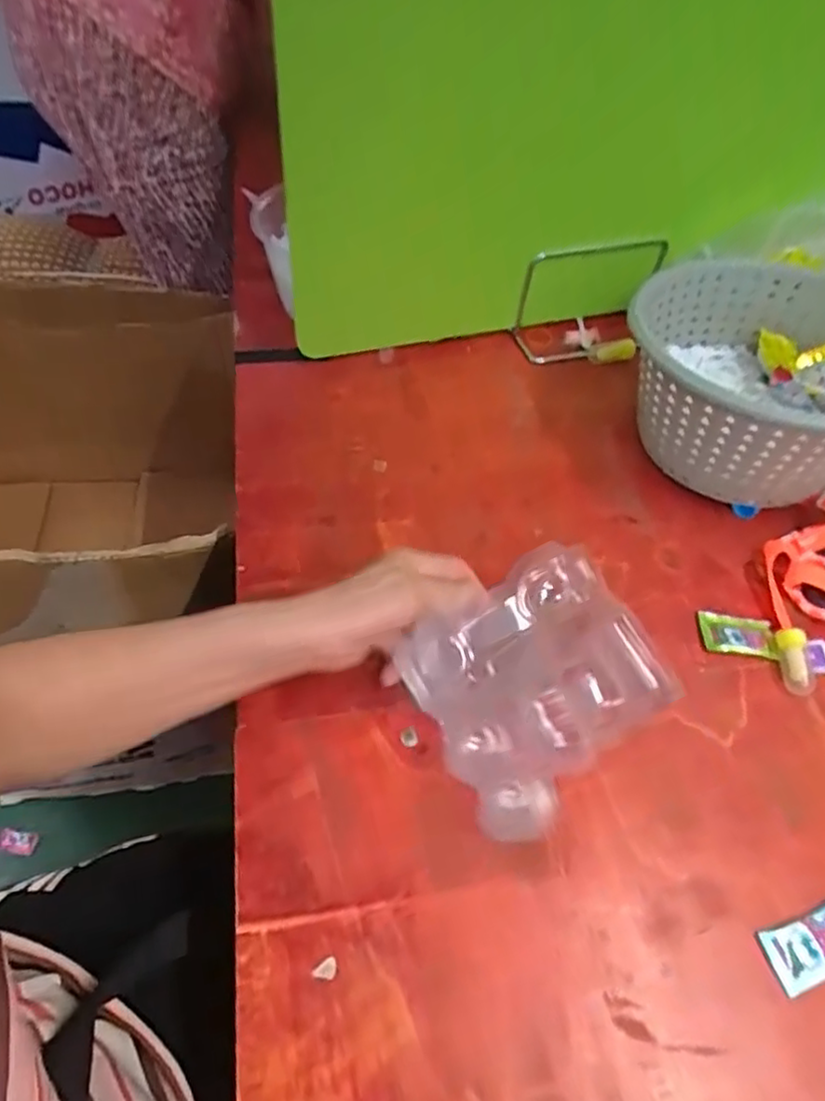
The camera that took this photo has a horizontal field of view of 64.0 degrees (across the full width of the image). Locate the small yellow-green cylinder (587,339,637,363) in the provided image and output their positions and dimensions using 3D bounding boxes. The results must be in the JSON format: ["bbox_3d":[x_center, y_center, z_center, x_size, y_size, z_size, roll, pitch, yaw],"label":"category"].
[{"bbox_3d":[0.196,-0.197,0.652,0.046,0.012,0.019,-8,53,9],"label":"small yellow-green cylinder"}]

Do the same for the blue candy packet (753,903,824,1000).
[{"bbox_3d":[0.224,0.223,0.369,0.055,0.004,0.031,-13,56,-15],"label":"blue candy packet"}]

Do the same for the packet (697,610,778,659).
[{"bbox_3d":[0.237,0.061,0.483,0.050,0.005,0.033,12,54,3],"label":"packet"}]

